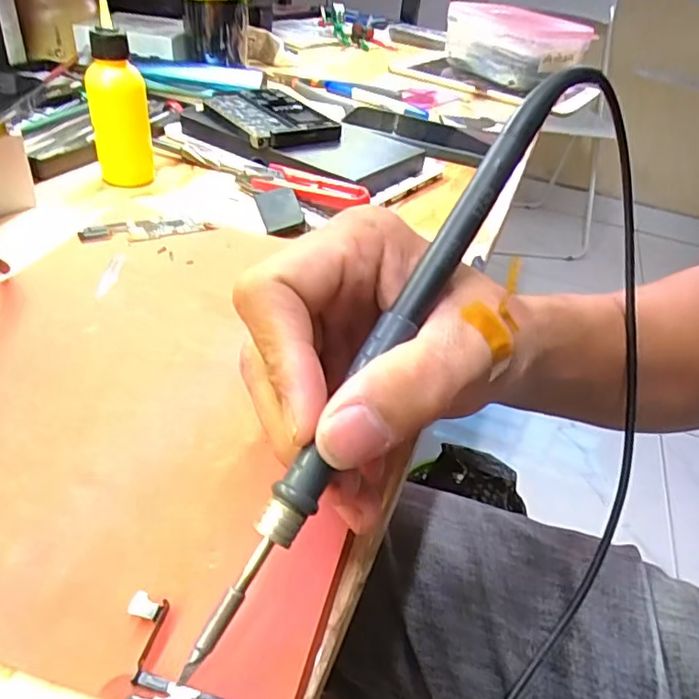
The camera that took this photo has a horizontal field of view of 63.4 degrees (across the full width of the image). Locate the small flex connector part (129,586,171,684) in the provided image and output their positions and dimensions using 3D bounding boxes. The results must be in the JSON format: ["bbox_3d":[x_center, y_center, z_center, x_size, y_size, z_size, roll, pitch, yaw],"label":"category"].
[{"bbox_3d":[-0.057,0.077,0.152,0.010,0.004,0.022,14,49,-1],"label":"small flex connector part"}]

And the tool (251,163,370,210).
[{"bbox_3d":[-0.027,-0.106,0.376,0.080,0.016,0.024,25,42,20],"label":"tool"}]

